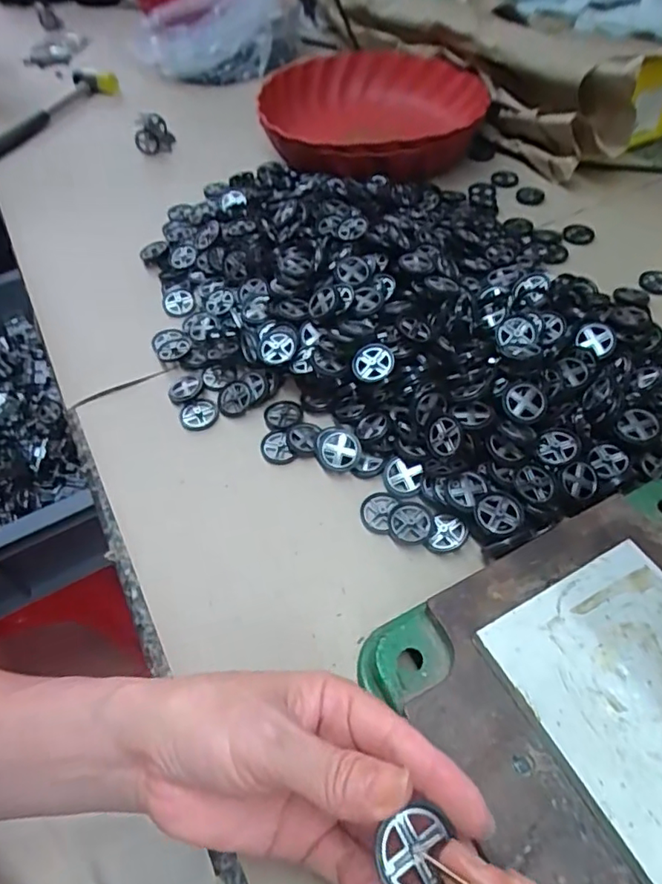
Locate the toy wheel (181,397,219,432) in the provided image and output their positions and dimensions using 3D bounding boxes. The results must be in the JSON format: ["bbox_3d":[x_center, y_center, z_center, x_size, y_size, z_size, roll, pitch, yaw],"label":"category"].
[{"bbox_3d":[-0.095,-0.020,0.401,0.026,0.005,0.025,-2,52,3],"label":"toy wheel"}]

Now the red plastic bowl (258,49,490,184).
[{"bbox_3d":[0.047,-0.363,0.631,0.220,0.081,0.241,-2,52,3],"label":"red plastic bowl"}]

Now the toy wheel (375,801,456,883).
[{"bbox_3d":[0.027,0.134,0.182,0.023,0.008,0.027,12,54,14],"label":"toy wheel"}]

